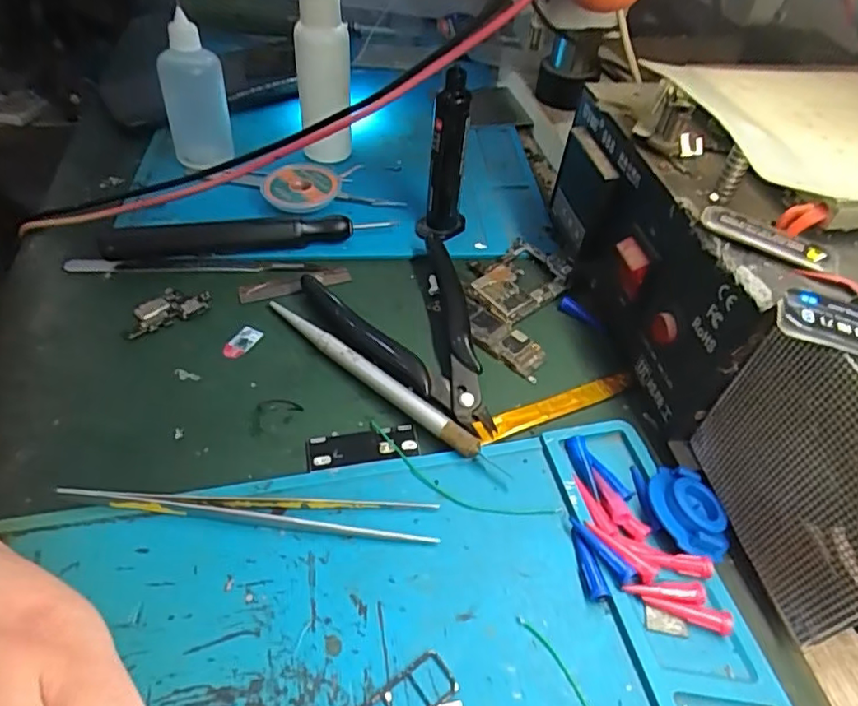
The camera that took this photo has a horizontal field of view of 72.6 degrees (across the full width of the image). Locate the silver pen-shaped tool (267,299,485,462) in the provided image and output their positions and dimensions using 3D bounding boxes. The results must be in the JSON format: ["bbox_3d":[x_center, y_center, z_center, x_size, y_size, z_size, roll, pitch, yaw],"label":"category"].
[{"bbox_3d":[-0.028,0.008,0.257,0.123,0.010,0.009,33,54,26],"label":"silver pen-shaped tool"}]

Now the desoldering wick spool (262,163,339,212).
[{"bbox_3d":[-0.075,-0.095,0.335,0.043,0.010,0.036,1,46,-2],"label":"desoldering wick spool"}]

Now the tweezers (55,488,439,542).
[{"bbox_3d":[-0.062,0.055,0.208,0.127,0.014,0.013,2,46,0],"label":"tweezers"}]

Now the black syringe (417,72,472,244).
[{"bbox_3d":[0.008,-0.098,0.300,0.023,0.091,0.020,4,46,1],"label":"black syringe"}]

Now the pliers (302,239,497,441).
[{"bbox_3d":[-0.002,-0.011,0.276,0.081,0.009,0.120,-20,50,-20],"label":"pliers"}]

